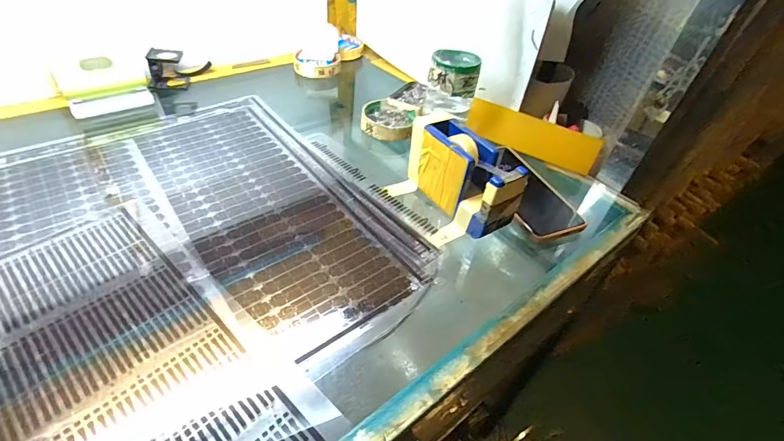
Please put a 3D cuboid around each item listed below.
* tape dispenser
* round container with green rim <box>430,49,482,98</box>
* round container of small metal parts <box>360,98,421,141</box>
[{"bbox_3d":[0.077,-0.048,0.426,0.050,0.080,0.129,-23,51,-28],"label":"tape dispenser"},{"bbox_3d":[0.083,-0.197,0.511,0.062,0.038,0.071,12,44,5],"label":"round container with green rim"},{"bbox_3d":[-0.003,-0.150,0.573,0.081,0.022,0.086,4,44,-4],"label":"round container of small metal parts"}]

